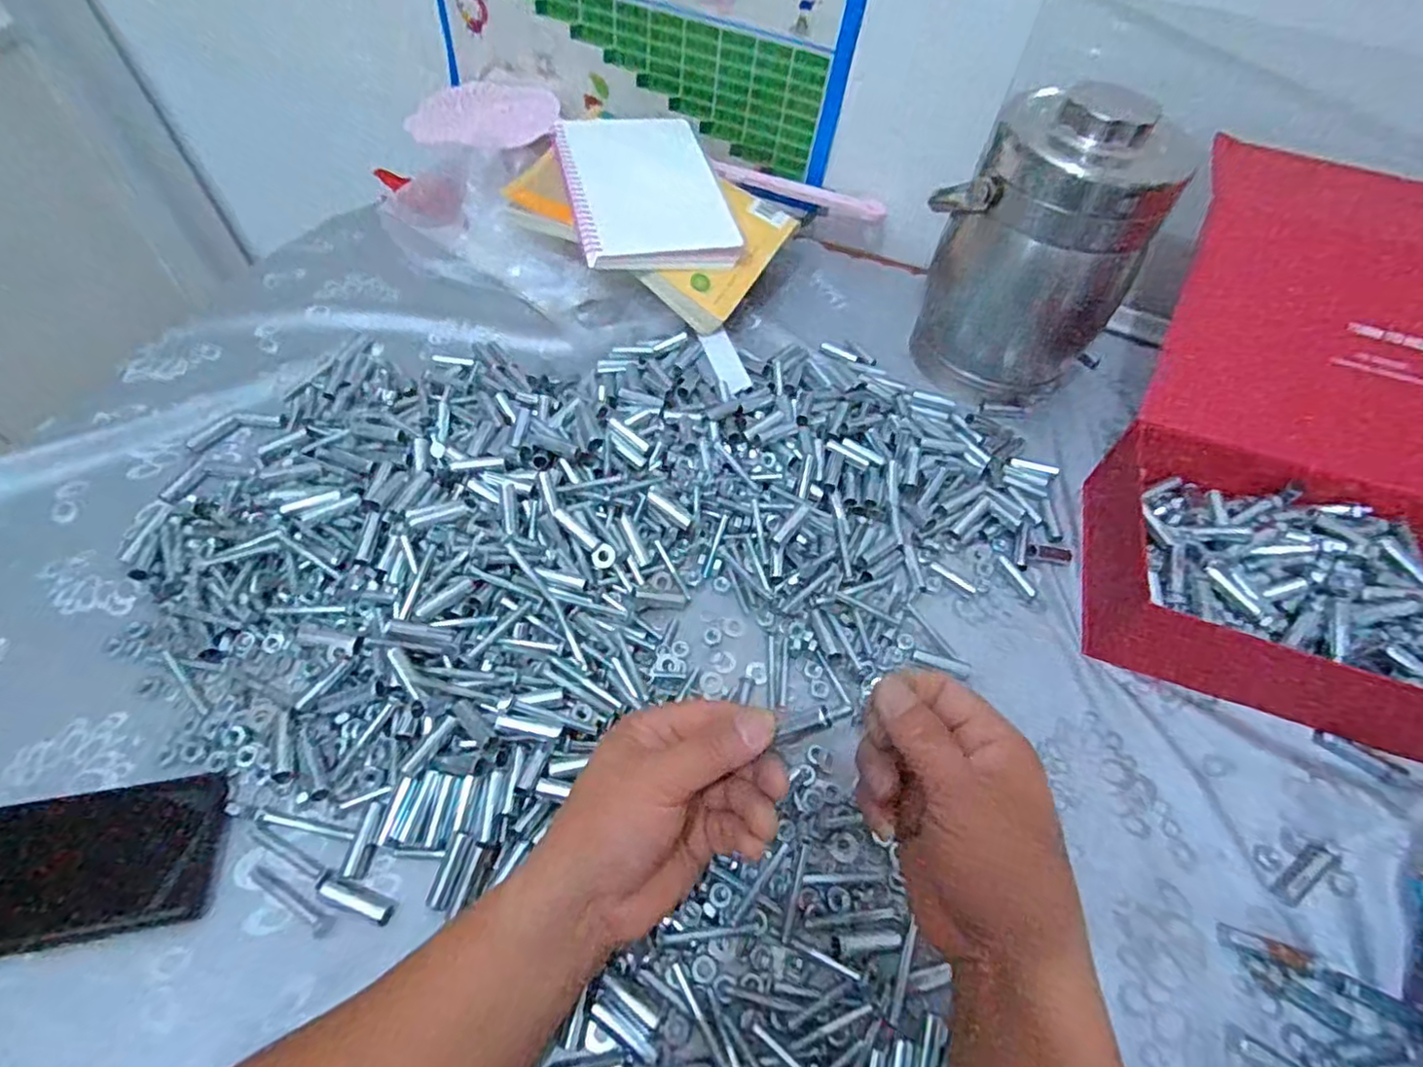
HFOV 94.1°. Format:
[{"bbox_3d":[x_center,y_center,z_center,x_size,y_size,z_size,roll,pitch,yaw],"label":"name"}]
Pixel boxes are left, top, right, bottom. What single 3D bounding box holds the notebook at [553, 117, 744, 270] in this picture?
[{"bbox_3d":[-0.070,-0.342,0.656,0.143,0.022,0.206,-12,64,-14],"label":"notebook"}]

